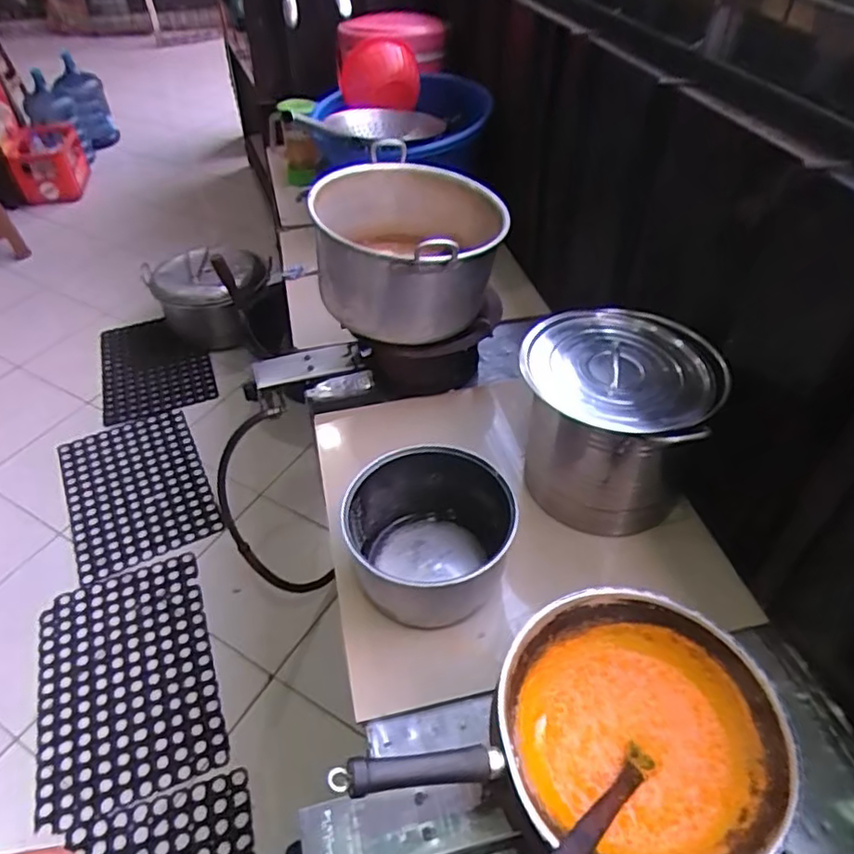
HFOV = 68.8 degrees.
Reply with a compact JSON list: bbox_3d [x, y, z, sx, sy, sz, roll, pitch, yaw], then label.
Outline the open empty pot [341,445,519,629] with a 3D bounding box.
[{"bbox_3d":[0.006,0.168,0.924,0.229,0.172,0.212,-1,45,1],"label":"open empty pot"}]

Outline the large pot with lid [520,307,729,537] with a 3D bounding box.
[{"bbox_3d":[0.282,0.000,0.990,0.281,0.301,0.231,19,49,20],"label":"large pot with lid"}]

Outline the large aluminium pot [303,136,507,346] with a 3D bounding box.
[{"bbox_3d":[-0.033,-0.329,1.140,0.341,0.204,0.312,-1,45,1],"label":"large aluminium pot"}]

